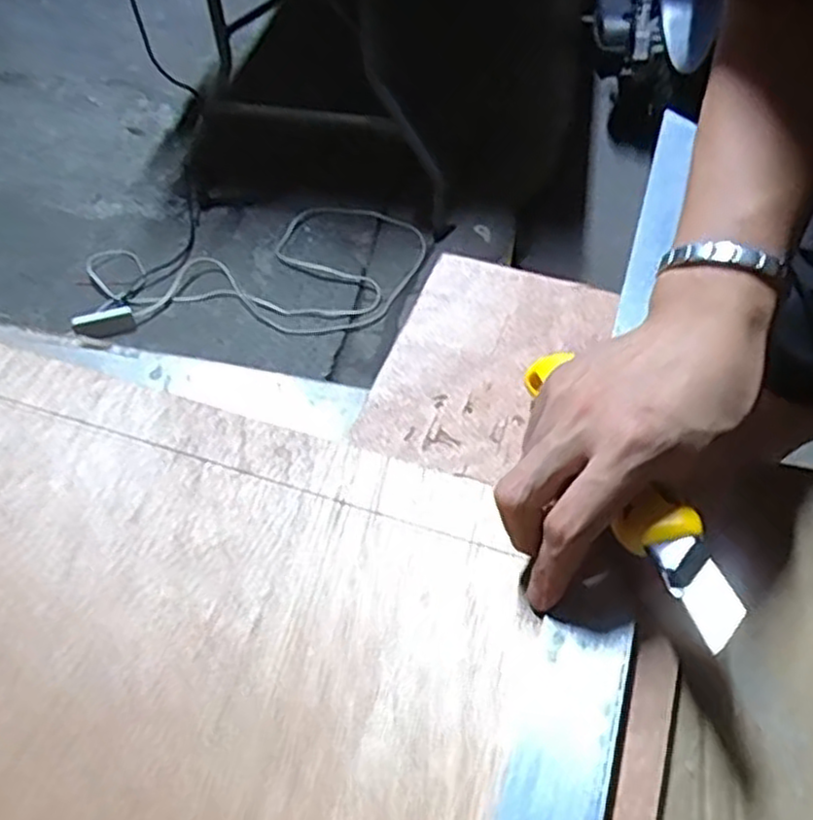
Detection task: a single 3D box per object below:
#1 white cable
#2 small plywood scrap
[{"bbox_3d":[-0.281,-0.272,1.561,0.671,0.030,0.372,-17,56,-13],"label":"white cable"},{"bbox_3d":[0.047,-0.027,0.422,0.109,0.007,0.157,18,56,11],"label":"small plywood scrap"}]

